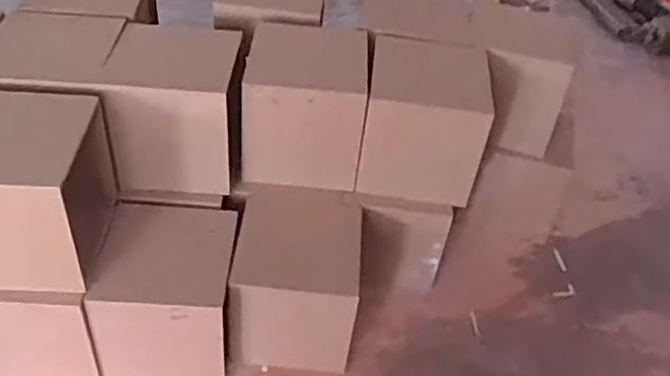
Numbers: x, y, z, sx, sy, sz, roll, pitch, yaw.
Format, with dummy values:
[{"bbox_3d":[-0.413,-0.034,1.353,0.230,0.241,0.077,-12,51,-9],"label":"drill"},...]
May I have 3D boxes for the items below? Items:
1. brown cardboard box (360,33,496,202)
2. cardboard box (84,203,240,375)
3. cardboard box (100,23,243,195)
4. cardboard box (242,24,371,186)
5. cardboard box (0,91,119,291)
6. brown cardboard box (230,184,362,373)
[{"bbox_3d":[0.089,-0.066,0.649,0.122,0.109,0.111,7,40,0],"label":"brown cardboard box"},{"bbox_3d":[-0.148,0.096,0.594,0.107,0.118,0.121,5,39,-3],"label":"cardboard box"},{"bbox_3d":[-0.146,-0.075,0.619,0.117,0.108,0.120,0,41,-8],"label":"cardboard box"},{"bbox_3d":[-0.029,-0.081,0.643,0.110,0.102,0.125,5,40,-3],"label":"cardboard box"},{"bbox_3d":[-0.247,-0.009,0.517,0.115,0.125,0.121,3,41,-5],"label":"cardboard box"},{"bbox_3d":[-0.038,0.086,0.620,0.107,0.123,0.121,5,39,-2],"label":"brown cardboard box"}]

